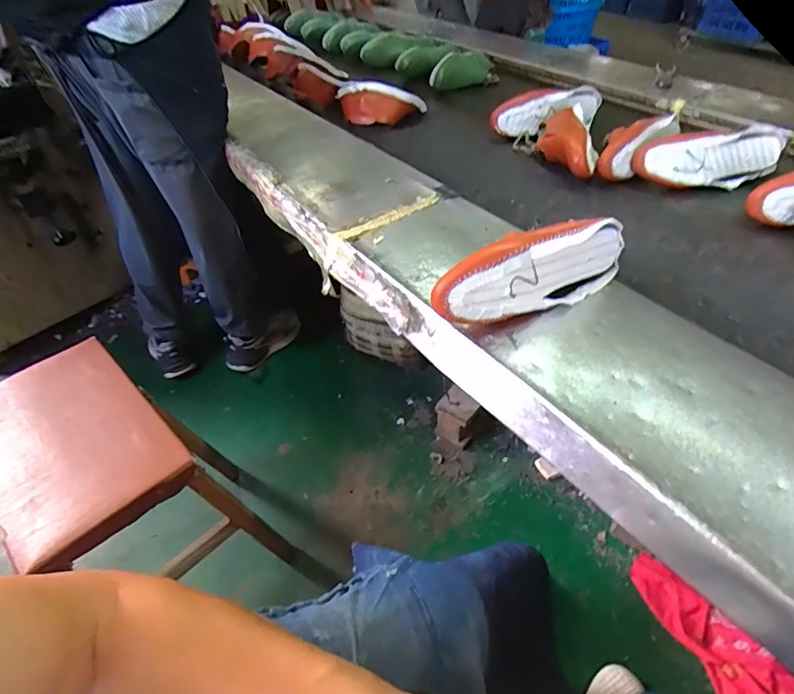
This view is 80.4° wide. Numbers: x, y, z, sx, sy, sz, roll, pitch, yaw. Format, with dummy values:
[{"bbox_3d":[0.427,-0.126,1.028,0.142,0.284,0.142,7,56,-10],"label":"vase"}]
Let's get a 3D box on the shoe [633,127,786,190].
[{"bbox_3d":[0.567,-0.340,0.858,0.255,0.082,0.078,1,45,5],"label":"shoe"}]

